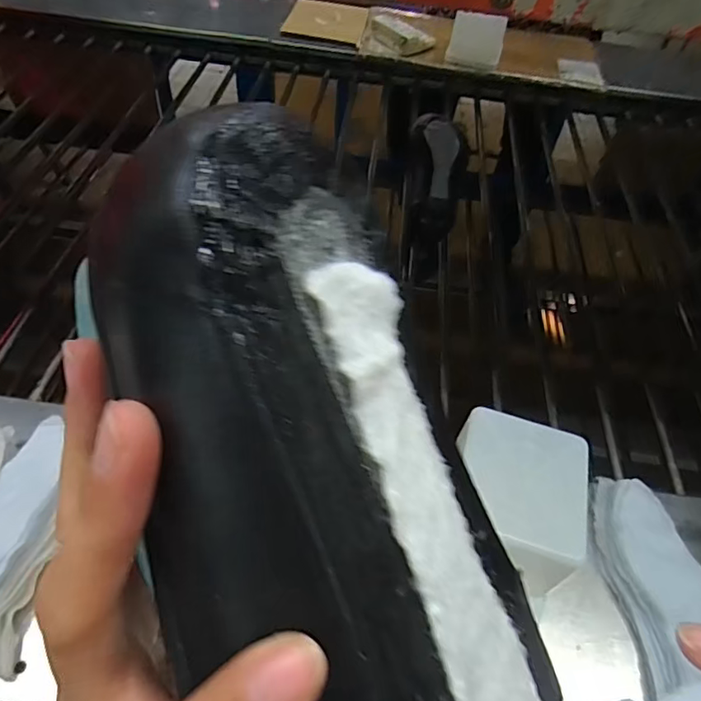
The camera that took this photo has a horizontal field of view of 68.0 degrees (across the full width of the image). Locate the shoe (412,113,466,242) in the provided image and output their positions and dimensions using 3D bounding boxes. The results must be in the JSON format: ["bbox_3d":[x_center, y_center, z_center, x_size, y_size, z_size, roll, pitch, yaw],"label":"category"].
[{"bbox_3d":[0.136,-0.278,0.835,0.083,0.078,0.272,6,51,-1],"label":"shoe"}]

